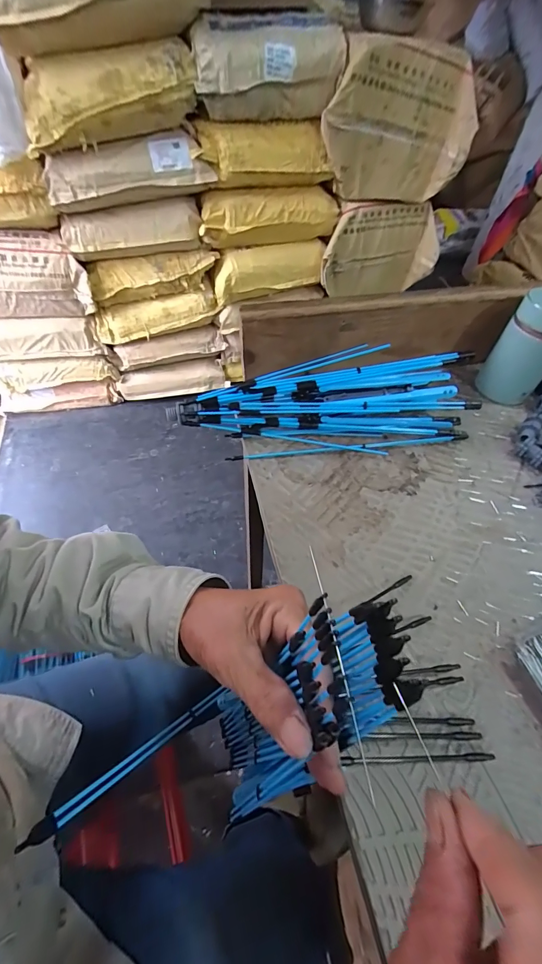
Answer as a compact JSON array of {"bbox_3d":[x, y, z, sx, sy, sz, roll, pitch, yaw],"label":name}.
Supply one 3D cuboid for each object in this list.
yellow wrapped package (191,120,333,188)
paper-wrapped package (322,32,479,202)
[{"bbox_3d":[-0.011,-0.931,1.076,0.371,0.135,0.122,-19,57,-16],"label":"yellow wrapped package"},{"bbox_3d":[0.347,-0.977,1.044,0.428,0.317,0.120,-8,54,-8],"label":"paper-wrapped package"}]

